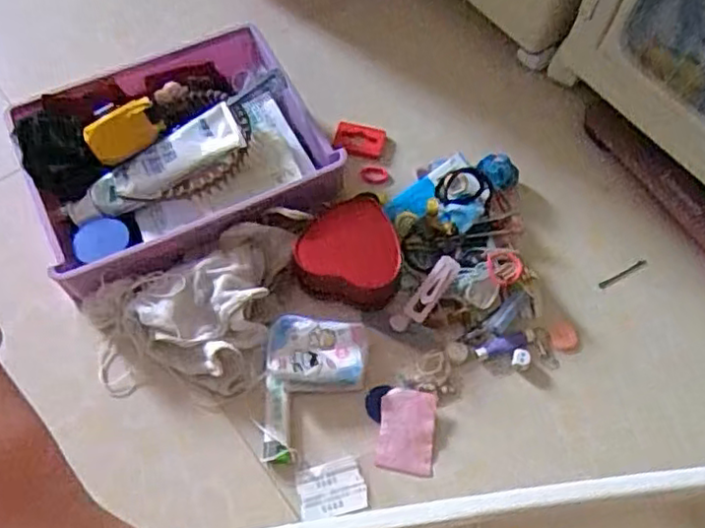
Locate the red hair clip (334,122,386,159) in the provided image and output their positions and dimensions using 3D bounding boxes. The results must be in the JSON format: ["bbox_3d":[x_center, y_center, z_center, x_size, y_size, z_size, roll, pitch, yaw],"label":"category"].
[{"bbox_3d":[0.007,-0.126,0.669,0.049,0.007,0.040,11,64,4],"label":"red hair clip"}]

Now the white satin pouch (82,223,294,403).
[{"bbox_3d":[-0.123,0.051,0.554,0.188,0.053,0.124,-22,66,-12],"label":"white satin pouch"}]

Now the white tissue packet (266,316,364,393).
[{"bbox_3d":[-0.030,0.077,0.550,0.078,0.032,0.055,1,64,-1],"label":"white tissue packet"}]

